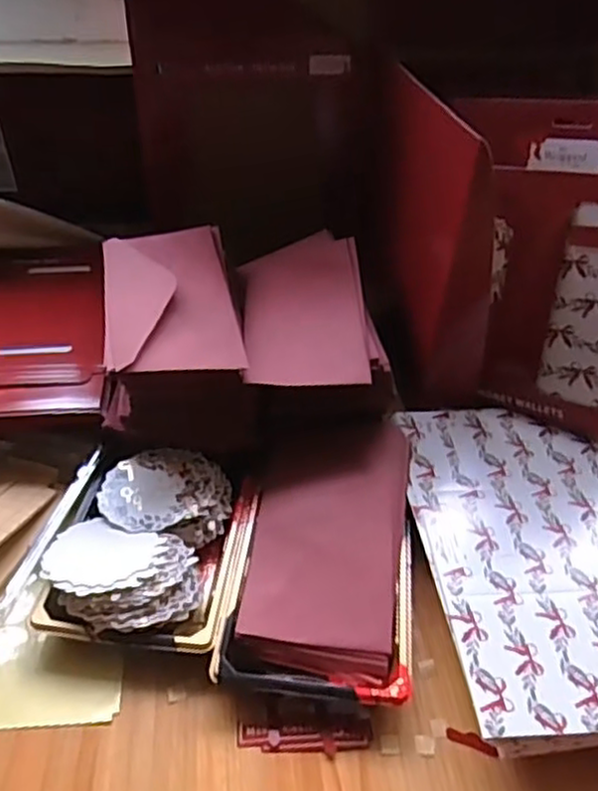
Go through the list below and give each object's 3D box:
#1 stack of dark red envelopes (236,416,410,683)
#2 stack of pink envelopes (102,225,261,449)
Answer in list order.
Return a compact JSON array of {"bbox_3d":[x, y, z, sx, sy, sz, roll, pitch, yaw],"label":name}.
[{"bbox_3d":[0.021,0.090,0.476,0.098,0.016,0.185,7,39,5],"label":"stack of dark red envelopes"},{"bbox_3d":[-0.095,-0.056,0.558,0.108,0.074,0.178,-4,39,-7],"label":"stack of pink envelopes"}]

